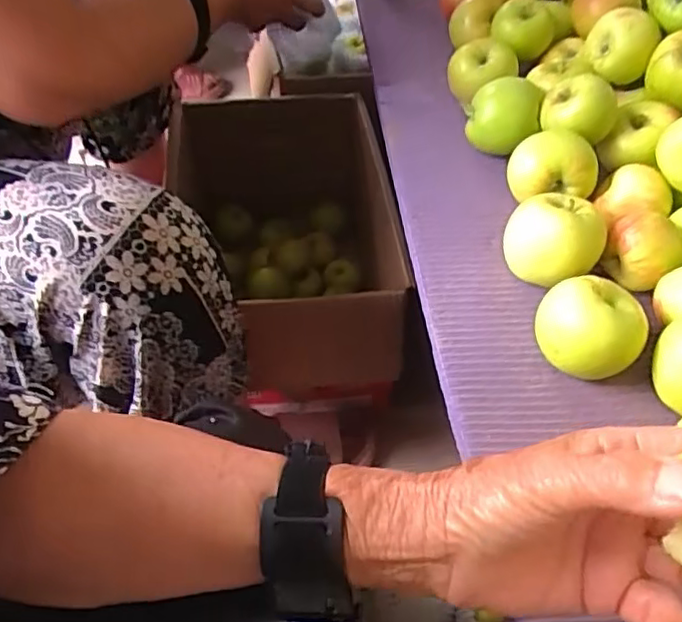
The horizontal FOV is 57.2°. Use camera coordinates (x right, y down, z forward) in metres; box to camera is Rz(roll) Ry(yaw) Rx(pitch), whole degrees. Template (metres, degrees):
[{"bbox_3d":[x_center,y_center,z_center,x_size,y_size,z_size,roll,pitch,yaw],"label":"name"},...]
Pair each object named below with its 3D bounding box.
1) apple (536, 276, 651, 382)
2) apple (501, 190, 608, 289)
[{"bbox_3d":[0.159,0.013,0.407,0.063,0.054,0.058,1,51,-1],"label":"apple"},{"bbox_3d":[0.152,-0.049,0.453,0.068,0.060,0.058,22,54,16],"label":"apple"}]

